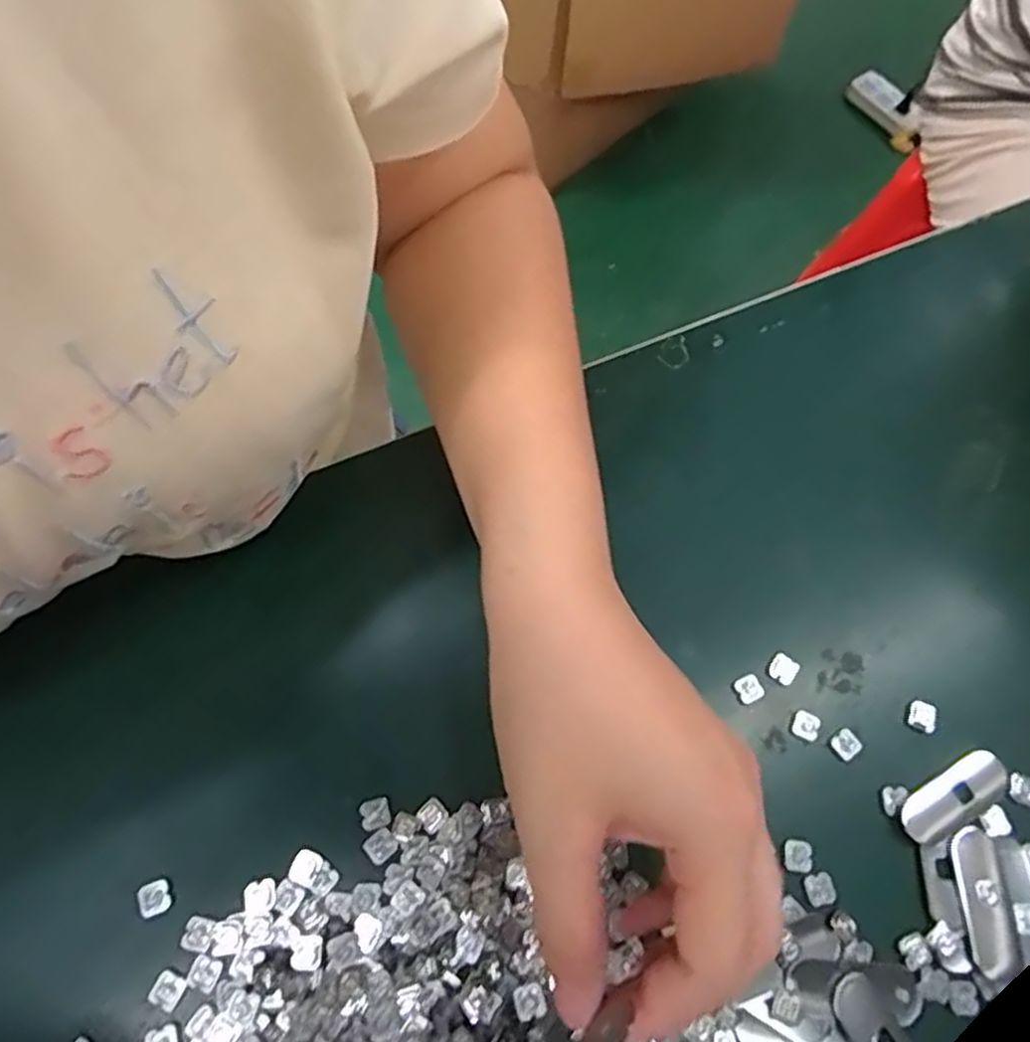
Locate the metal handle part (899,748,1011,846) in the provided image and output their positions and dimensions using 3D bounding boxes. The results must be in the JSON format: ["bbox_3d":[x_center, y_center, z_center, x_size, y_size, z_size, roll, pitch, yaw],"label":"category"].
[{"bbox_3d":[0.174,0.108,0.286,0.050,0.004,0.019,-26,70,-14],"label":"metal handle part"}]

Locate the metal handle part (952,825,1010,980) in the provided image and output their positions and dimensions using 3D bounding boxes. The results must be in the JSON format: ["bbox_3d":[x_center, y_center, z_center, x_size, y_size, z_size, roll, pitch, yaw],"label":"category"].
[{"bbox_3d":[0.174,0.141,0.271,0.014,0.004,0.048,4,65,-1],"label":"metal handle part"}]

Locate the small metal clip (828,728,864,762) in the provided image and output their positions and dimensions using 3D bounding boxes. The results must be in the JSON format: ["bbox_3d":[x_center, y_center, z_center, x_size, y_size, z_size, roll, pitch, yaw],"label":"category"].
[{"bbox_3d":[0.133,0.090,0.293,0.011,0.004,0.010,-33,71,-17],"label":"small metal clip"}]

